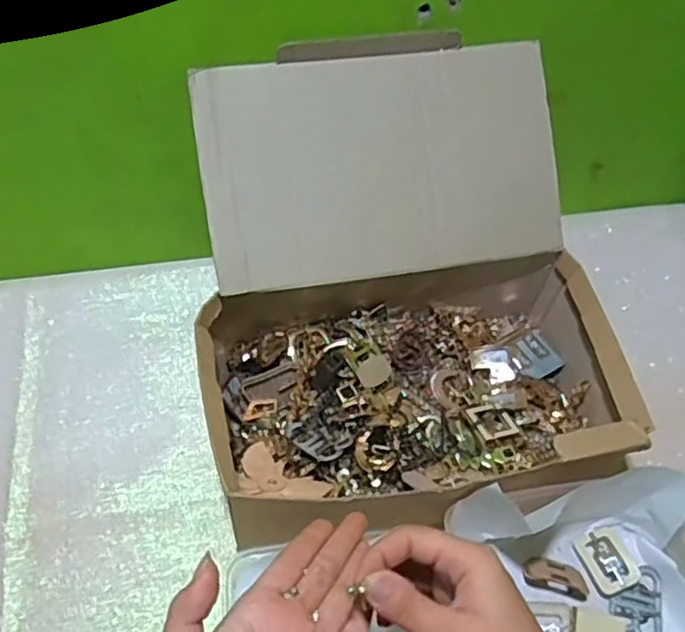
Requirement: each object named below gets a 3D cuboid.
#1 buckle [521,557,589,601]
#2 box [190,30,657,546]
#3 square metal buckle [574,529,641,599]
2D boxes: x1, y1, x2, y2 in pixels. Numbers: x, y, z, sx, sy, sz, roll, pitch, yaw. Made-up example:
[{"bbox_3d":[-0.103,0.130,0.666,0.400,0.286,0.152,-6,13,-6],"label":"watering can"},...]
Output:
[{"bbox_3d":[0.169,0.204,0.528,0.052,0.012,0.025,15,52,7],"label":"buckle"},{"bbox_3d":[0.053,-0.020,0.566,0.332,0.225,0.347,-4,52,-7],"label":"box"},{"bbox_3d":[0.212,0.197,0.536,0.037,0.007,0.046,-31,51,6],"label":"square metal buckle"}]

